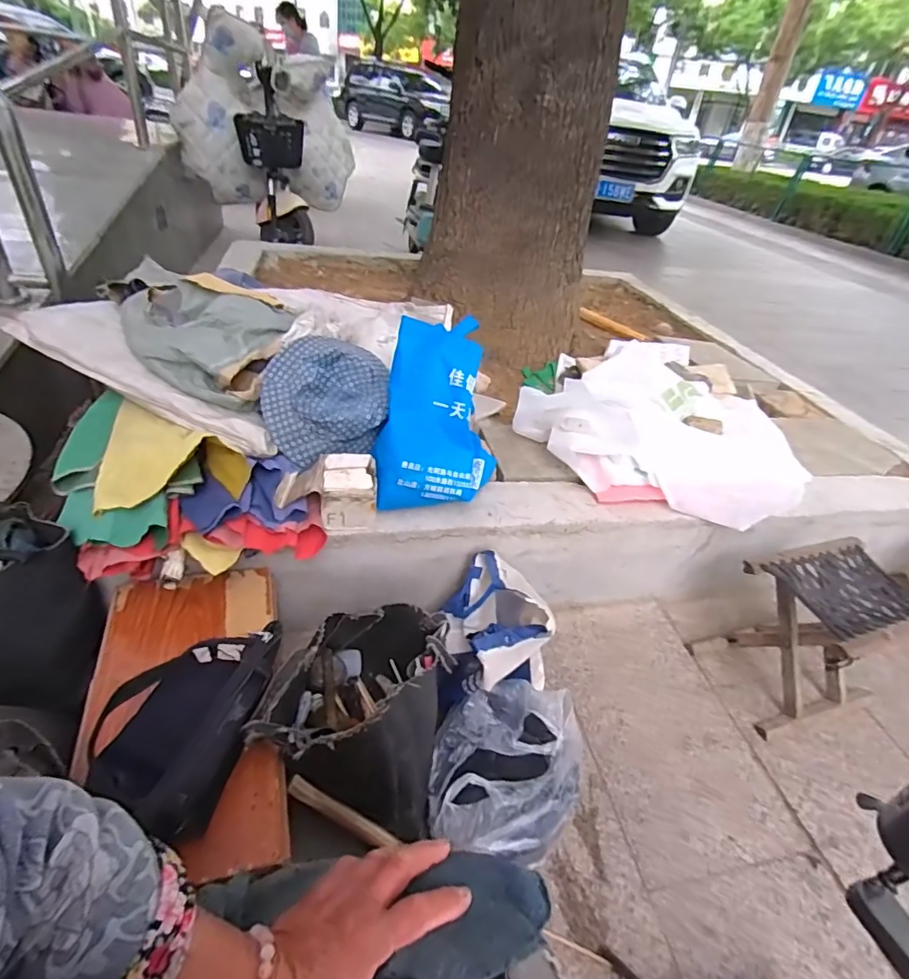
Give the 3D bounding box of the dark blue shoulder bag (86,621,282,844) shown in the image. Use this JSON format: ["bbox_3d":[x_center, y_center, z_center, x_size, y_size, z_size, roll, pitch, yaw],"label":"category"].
[{"bbox_3d":[-0.364,0.289,0.680,0.187,0.102,0.260,13,37,9],"label":"dark blue shoulder bag"}]

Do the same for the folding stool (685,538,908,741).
[{"bbox_3d":[0.698,0.285,1.035,0.272,0.276,0.219,-9,39,-20],"label":"folding stool"}]

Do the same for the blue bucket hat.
[{"bbox_3d":[-0.252,-0.188,1.029,0.244,0.085,0.258,-5,77,-11],"label":"blue bucket hat"}]

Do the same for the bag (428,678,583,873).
[{"bbox_3d":[0.078,0.419,0.806,0.229,0.147,0.212,27,41,25],"label":"bag"}]

